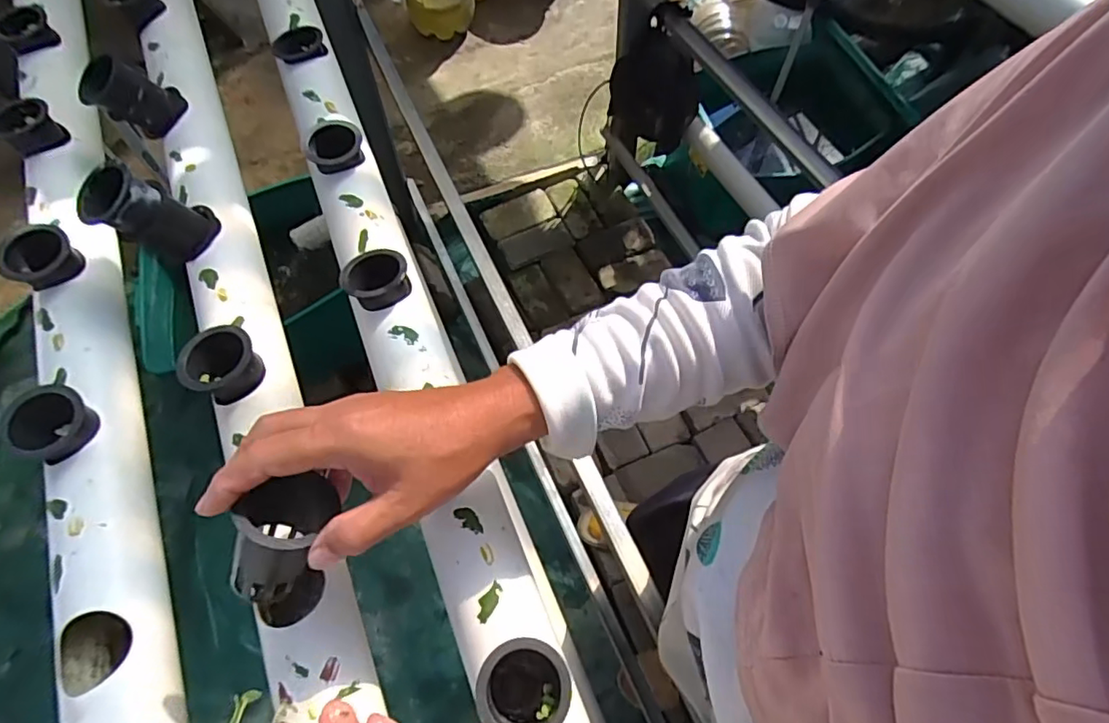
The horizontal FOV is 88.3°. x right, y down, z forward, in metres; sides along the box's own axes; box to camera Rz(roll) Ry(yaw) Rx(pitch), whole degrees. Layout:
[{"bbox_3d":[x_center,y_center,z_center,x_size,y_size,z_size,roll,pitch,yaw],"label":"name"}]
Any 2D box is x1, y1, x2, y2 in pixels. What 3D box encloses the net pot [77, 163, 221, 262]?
[{"bbox_3d":[-0.312,-0.113,0.444,0.047,0.083,0.049,19,84,20],"label":"net pot"}]

